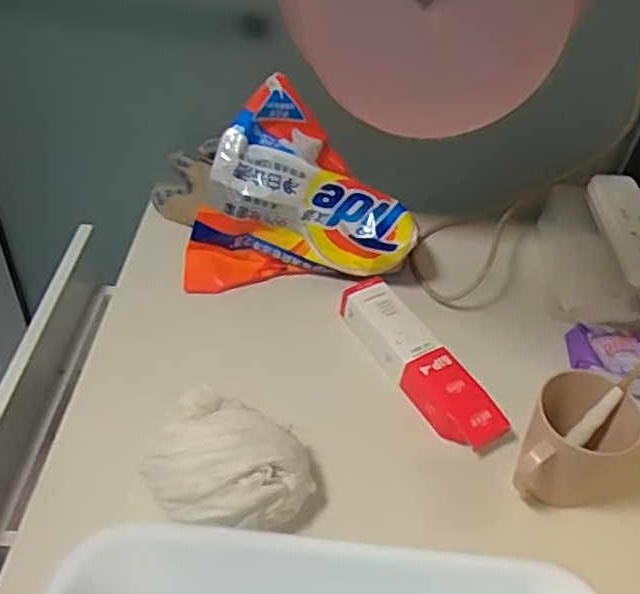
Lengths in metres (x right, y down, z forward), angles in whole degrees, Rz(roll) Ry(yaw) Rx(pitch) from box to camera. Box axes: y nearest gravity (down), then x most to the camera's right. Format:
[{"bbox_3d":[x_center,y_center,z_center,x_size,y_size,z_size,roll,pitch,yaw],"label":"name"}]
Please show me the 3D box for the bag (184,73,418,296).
[{"bbox_3d":[-0.022,-0.112,0.764,0.245,0.167,0.140,3,45,-3],"label":"bag"}]

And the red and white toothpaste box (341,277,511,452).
[{"bbox_3d":[0.094,0.059,0.689,0.049,0.043,0.220,-21,51,-25],"label":"red and white toothpaste box"}]

